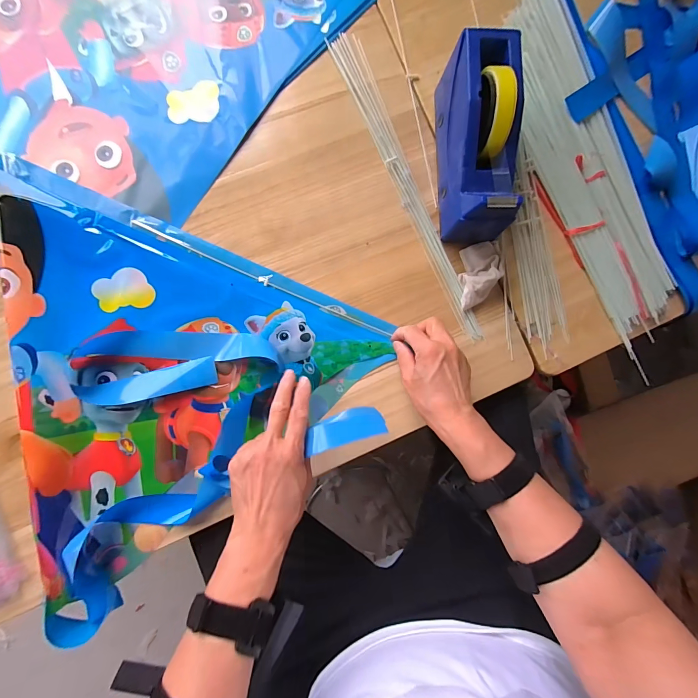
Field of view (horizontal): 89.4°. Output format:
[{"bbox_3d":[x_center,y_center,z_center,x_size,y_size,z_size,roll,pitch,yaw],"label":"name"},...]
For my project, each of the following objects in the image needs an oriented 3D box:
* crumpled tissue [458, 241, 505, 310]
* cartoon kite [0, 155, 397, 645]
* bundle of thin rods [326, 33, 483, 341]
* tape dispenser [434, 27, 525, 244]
[{"bbox_3d":[0.167,-0.095,0.444,0.049,0.023,0.088,7,87,-5],"label":"crumpled tissue"},{"bbox_3d":[-0.240,0.073,0.407,0.483,0.033,0.432,28,86,-4],"label":"cartoon kite"},{"bbox_3d":[0.072,-0.208,0.451,0.036,0.010,0.422,-22,90,-6],"label":"bundle of thin rods"},{"bbox_3d":[0.154,-0.237,0.412,0.073,0.105,0.202,-3,88,-6],"label":"tape dispenser"}]

